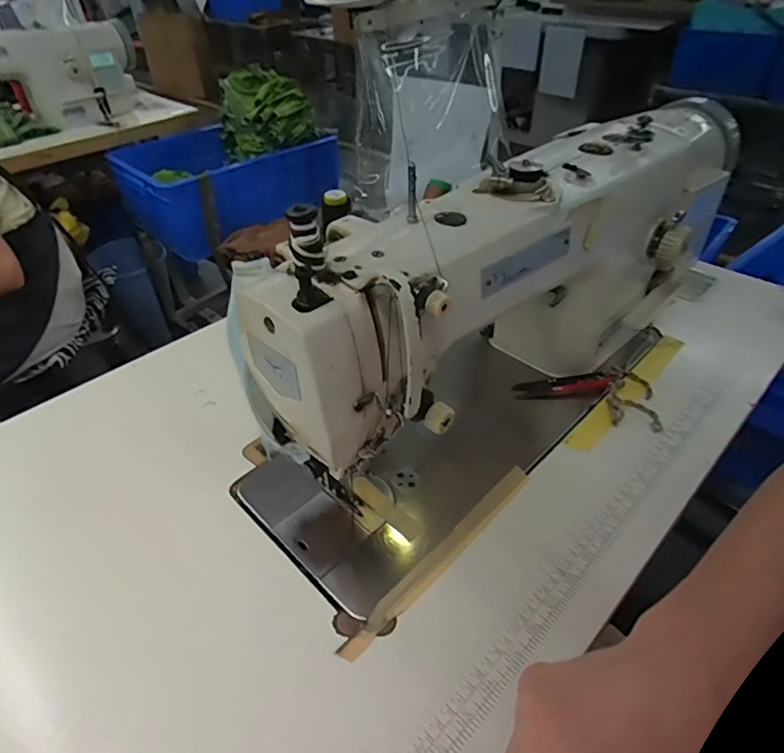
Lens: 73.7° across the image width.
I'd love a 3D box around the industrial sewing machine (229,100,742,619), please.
[{"bbox_3d":[0.098,-0.066,0.487,0.528,0.261,0.180,-32,49,-31],"label":"industrial sewing machine"}]

